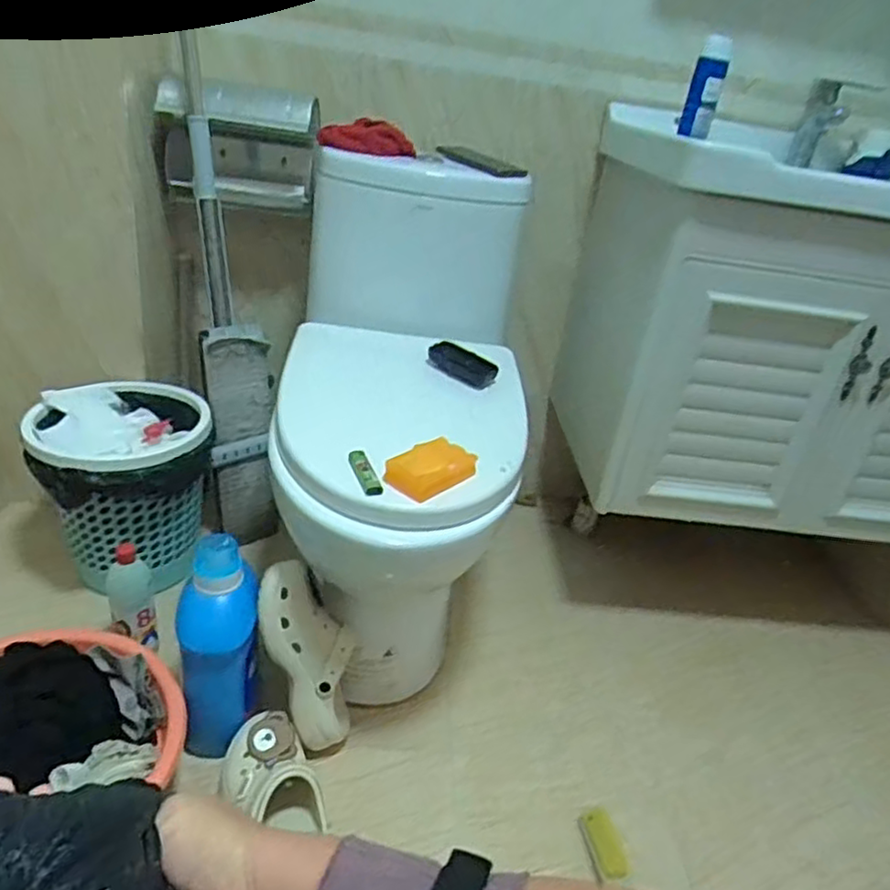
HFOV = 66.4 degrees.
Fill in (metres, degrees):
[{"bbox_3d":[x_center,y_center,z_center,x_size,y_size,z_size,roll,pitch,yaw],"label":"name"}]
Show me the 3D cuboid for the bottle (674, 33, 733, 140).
[{"bbox_3d":[0.385,-0.530,1.007,0.050,0.133,0.027,16,30,14],"label":"bottle"}]

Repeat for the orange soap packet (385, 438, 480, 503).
[{"bbox_3d":[-0.017,0.026,0.799,0.096,0.038,0.062,-16,37,-40],"label":"orange soap packet"}]

